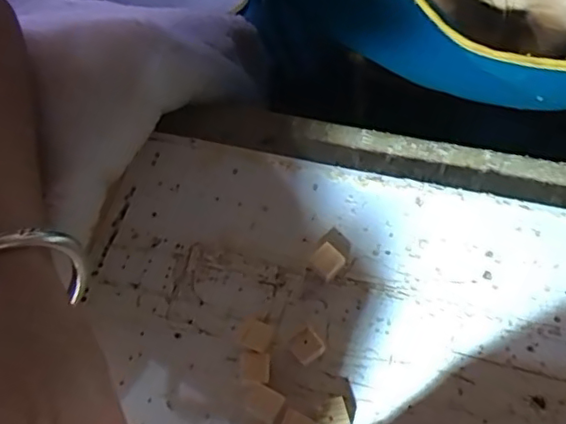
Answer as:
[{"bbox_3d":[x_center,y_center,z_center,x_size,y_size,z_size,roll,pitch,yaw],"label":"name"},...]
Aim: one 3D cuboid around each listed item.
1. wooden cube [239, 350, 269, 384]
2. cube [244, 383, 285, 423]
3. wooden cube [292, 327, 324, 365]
[{"bbox_3d":[-0.010,0.055,0.210,0.011,0.008,0.011,4,66,10],"label":"wooden cube"},{"bbox_3d":[-0.007,0.066,0.205,0.012,0.008,0.010,24,71,18],"label":"cube"},{"bbox_3d":[0.009,0.049,0.212,0.010,0.009,0.010,-35,65,-9],"label":"wooden cube"}]

